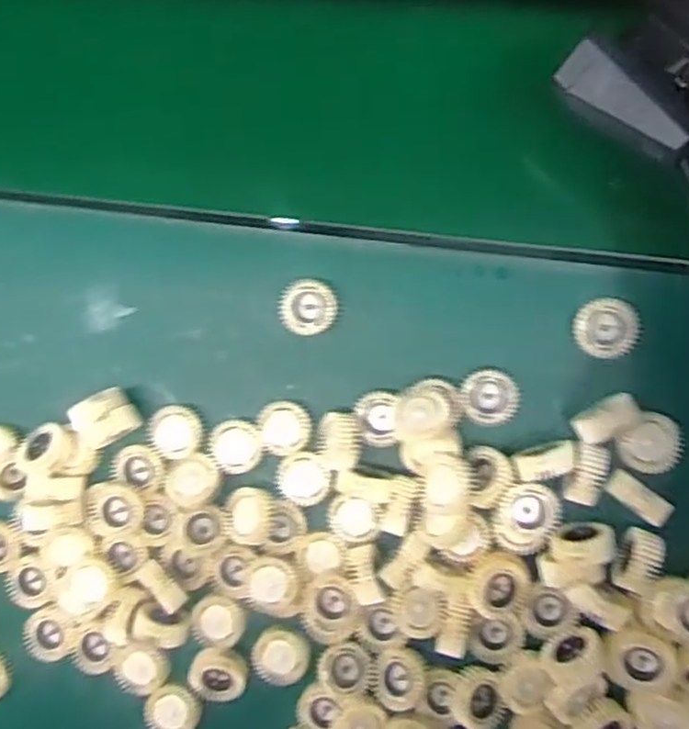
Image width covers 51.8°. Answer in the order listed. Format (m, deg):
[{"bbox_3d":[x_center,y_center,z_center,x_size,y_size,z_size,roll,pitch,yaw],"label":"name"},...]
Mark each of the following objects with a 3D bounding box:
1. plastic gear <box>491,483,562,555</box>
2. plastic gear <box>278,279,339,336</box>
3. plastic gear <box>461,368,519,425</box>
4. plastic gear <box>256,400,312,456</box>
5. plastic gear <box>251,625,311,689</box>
[{"bbox_3d":[0.097,0.082,0.376,0.033,0.013,0.039,11,94,8],"label":"plastic gear"},{"bbox_3d":[-0.020,-0.032,0.398,0.031,0.016,0.030,0,92,8],"label":"plastic gear"},{"bbox_3d":[0.079,0.018,0.388,0.029,0.008,0.030,0,92,8],"label":"plastic gear"},{"bbox_3d":[-0.034,0.036,0.406,0.029,0.014,0.030,-4,91,9],"label":"plastic gear"},{"bbox_3d":[-0.037,0.168,0.408,0.033,0.015,0.028,19,95,7],"label":"plastic gear"}]

